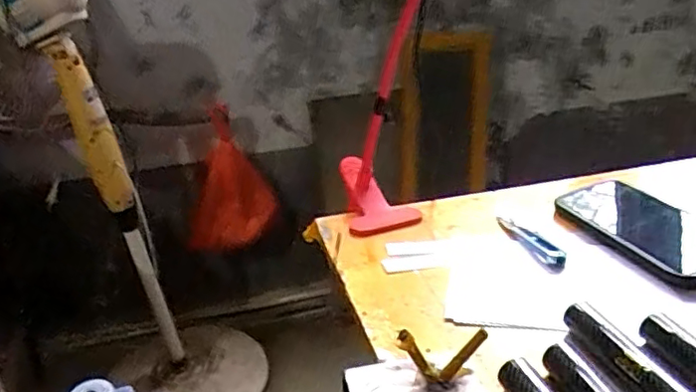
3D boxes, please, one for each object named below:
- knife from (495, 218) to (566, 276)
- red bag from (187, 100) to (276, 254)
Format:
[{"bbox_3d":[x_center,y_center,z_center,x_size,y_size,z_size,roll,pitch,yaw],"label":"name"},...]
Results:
[{"bbox_3d":[0.162,0.040,0.523,0.020,0.011,0.095,-11,25,-13],"label":"knife"},{"bbox_3d":[-0.319,-0.029,1.534,0.242,0.365,0.102,-8,23,-9],"label":"red bag"}]

